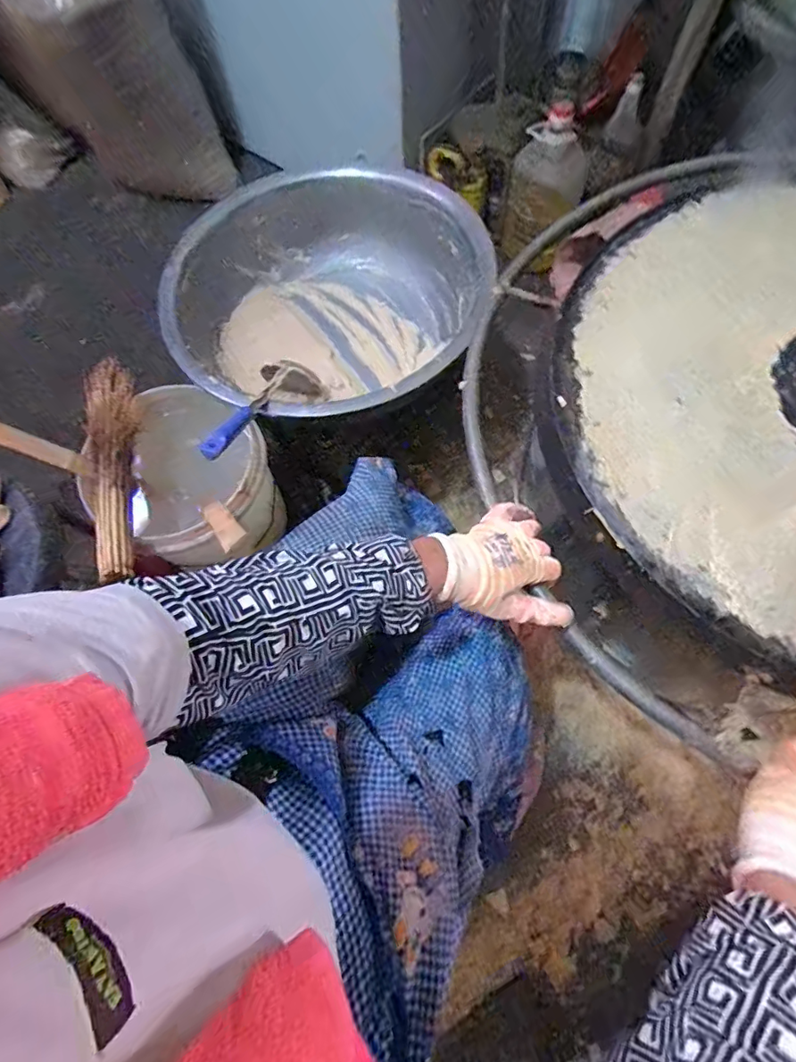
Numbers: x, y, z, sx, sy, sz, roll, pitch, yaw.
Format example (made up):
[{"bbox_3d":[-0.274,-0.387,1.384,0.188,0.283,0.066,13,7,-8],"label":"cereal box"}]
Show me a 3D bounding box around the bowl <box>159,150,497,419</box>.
[{"bbox_3d":[-0.127,-0.420,0.936,0.545,0.183,0.563,-1,68,3],"label":"bowl"}]

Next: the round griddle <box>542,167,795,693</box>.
[{"bbox_3d":[0.477,-0.136,0.517,0.616,0.041,0.594,-1,68,3],"label":"round griddle"}]

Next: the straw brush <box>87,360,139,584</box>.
[{"bbox_3d":[-0.418,-0.102,0.741,0.061,0.067,0.342,-13,68,-2],"label":"straw brush"}]

